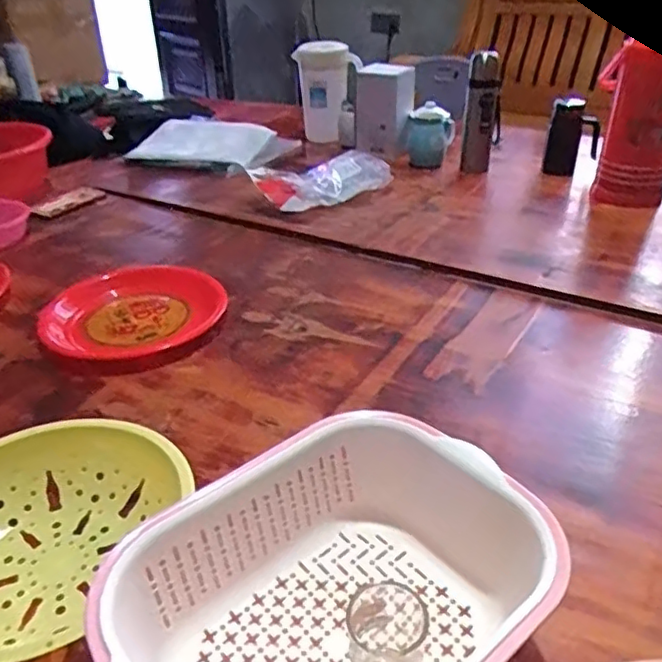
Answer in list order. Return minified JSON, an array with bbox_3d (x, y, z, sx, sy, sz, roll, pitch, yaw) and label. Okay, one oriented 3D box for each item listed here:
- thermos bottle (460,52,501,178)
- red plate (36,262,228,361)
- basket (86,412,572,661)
[{"bbox_3d":[0.337,-0.486,1.380,0.080,0.235,0.068,5,34,13],"label":"thermos bottle"},{"bbox_3d":[-0.291,-0.038,0.922,0.250,0.030,0.234,-2,33,1],"label":"red plate"},{"bbox_3d":[0.006,0.203,0.452,0.293,0.116,0.228,-27,40,-31],"label":"basket"}]

